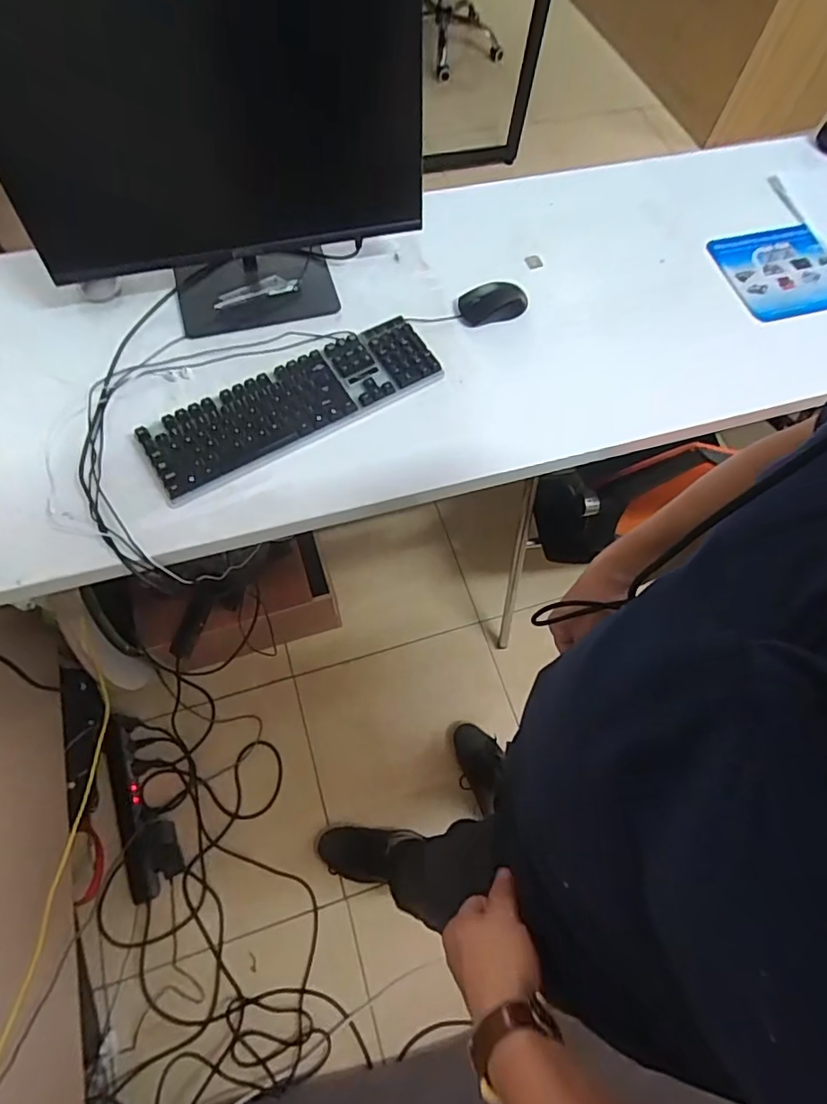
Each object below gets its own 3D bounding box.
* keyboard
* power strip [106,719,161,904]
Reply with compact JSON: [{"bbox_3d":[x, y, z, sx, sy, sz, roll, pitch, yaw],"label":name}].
[{"bbox_3d":[-0.168,-0.215,0.797,0.422,0.022,0.126,-29,71,-15],"label":"keyboard"},{"bbox_3d":[-0.617,0.549,1.215,0.058,0.053,0.380,-19,68,-11],"label":"power strip"}]

